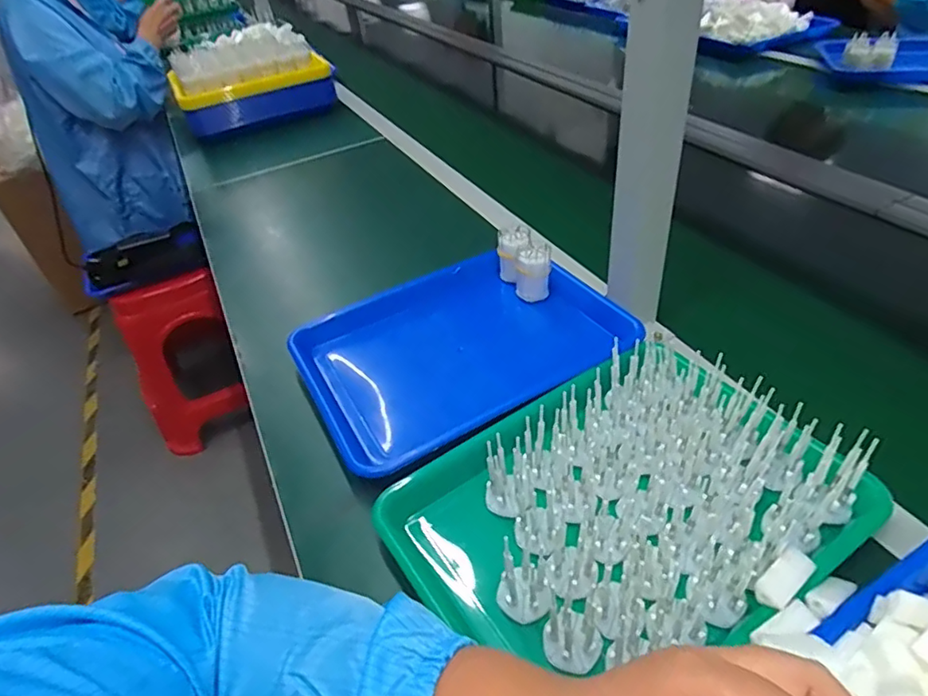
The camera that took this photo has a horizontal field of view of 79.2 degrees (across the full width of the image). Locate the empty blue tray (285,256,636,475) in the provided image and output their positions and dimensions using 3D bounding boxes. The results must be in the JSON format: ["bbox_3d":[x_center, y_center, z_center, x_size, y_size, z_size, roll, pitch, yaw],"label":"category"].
[{"bbox_3d":[-0.007,0.002,0.630,0.327,0.061,0.233,-23,43,-18],"label":"empty blue tray"}]

